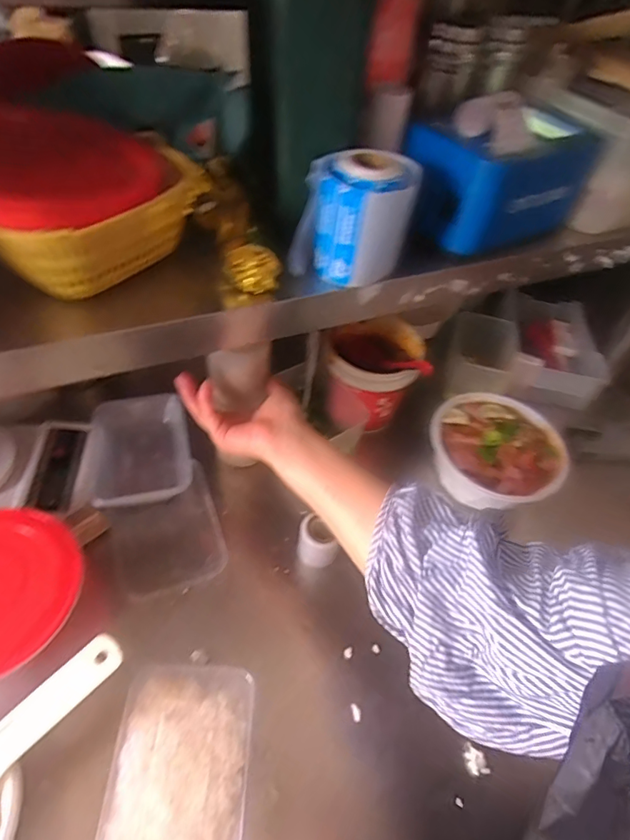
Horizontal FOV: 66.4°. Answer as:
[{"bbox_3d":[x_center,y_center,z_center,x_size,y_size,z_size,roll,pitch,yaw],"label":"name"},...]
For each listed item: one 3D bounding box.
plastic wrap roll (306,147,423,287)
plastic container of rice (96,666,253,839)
[{"bbox_3d":[0.036,-0.171,0.405,0.085,0.082,0.075,19,51,12],"label":"plastic wrap roll"},{"bbox_3d":[-0.113,0.297,0.402,0.108,0.035,0.160,2,50,-2],"label":"plastic container of rice"}]

